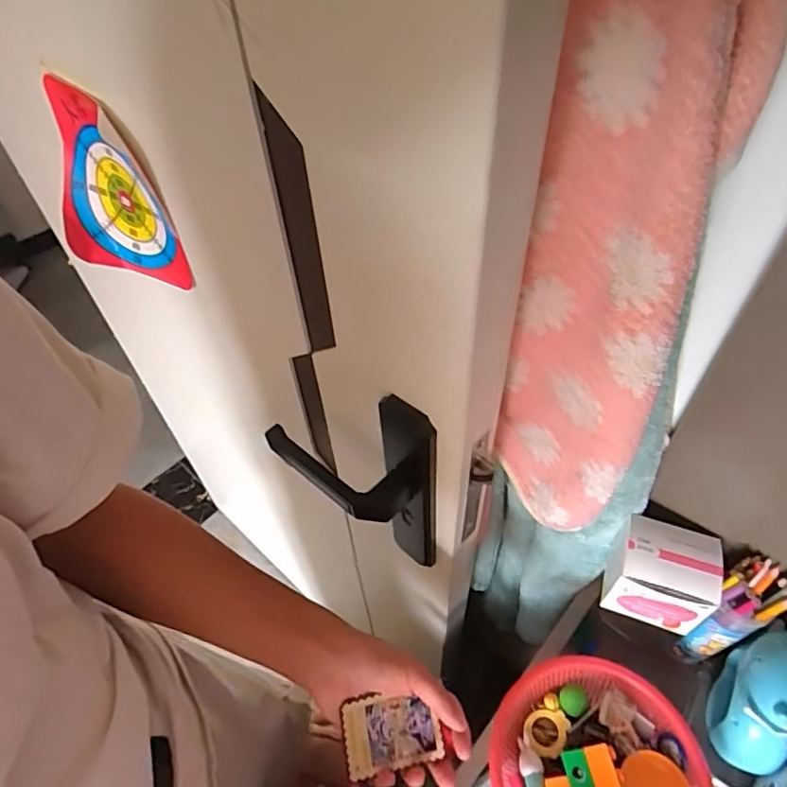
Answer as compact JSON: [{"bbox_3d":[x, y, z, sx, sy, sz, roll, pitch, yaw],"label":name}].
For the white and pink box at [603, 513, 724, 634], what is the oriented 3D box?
[{"bbox_3d":[0.245,0.168,0.509,0.087,0.079,0.067,15,52,16],"label":"white and pink box"}]

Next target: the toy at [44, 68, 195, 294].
[{"bbox_3d":[-0.271,-0.177,0.501,0.145,0.160,0.060,33,58,28],"label":"toy"}]

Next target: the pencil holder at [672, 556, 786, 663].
[{"bbox_3d":[0.313,0.212,0.513,0.058,0.156,0.047,-28,53,-19],"label":"pencil holder"}]

